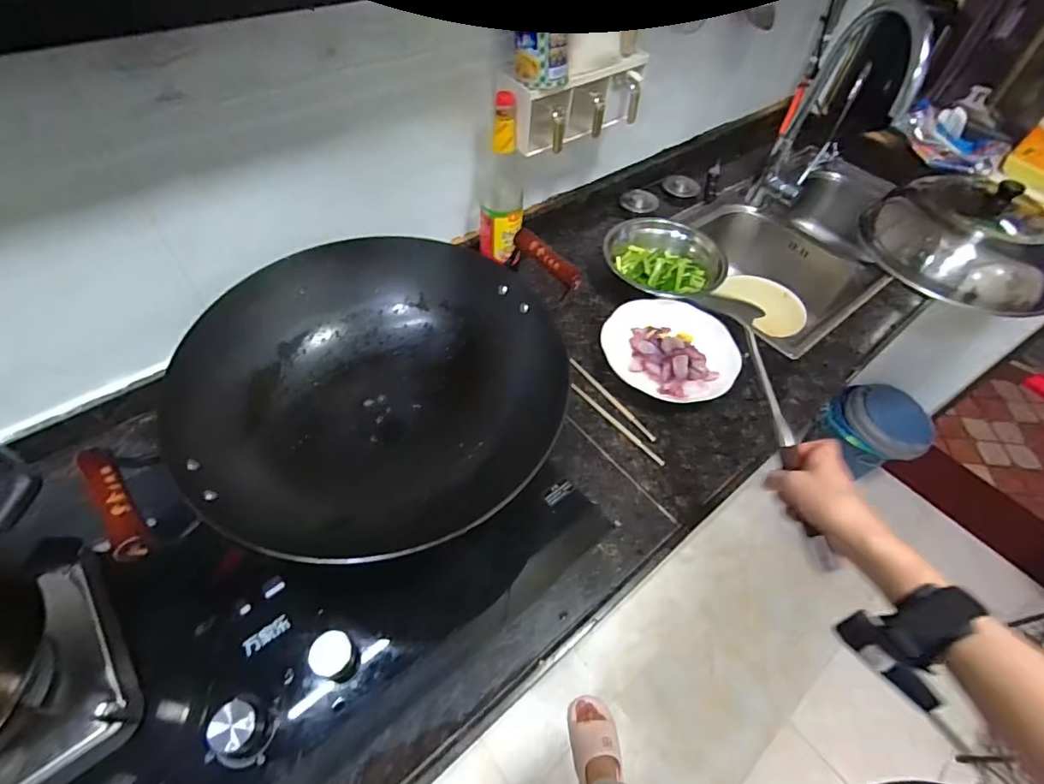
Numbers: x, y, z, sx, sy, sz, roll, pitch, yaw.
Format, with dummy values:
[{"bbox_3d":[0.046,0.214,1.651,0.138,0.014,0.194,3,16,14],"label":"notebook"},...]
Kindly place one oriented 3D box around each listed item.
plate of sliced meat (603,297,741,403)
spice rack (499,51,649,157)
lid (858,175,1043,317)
[{"bbox_3d":[0.230,-0.066,0.768,0.206,0.043,0.170,14,52,7],"label":"plate of sliced meat"},{"bbox_3d":[0.080,-0.441,0.751,0.239,0.089,0.092,-31,60,-25],"label":"spice rack"},{"bbox_3d":[0.900,-0.323,1.007,0.307,0.150,0.293,3,51,-2],"label":"lid"}]

